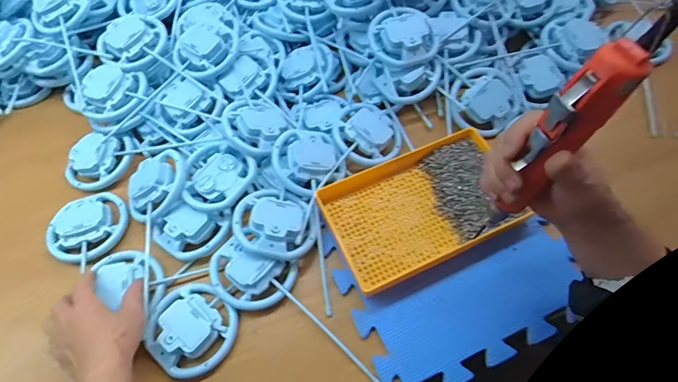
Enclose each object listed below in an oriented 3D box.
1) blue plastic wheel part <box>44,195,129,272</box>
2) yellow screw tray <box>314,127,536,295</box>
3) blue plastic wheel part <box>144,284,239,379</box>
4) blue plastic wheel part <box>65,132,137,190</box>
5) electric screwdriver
[{"bbox_3d":[-0.337,0.047,0.515,0.087,0.023,0.100,30,65,19],"label":"blue plastic wheel part"},{"bbox_3d":[0.107,0.018,0.503,0.236,0.037,0.150,-22,61,-10],"label":"yellow screw tray"},{"bbox_3d":[-0.171,0.159,0.442,0.097,0.029,0.092,-1,59,2],"label":"blue plastic wheel part"},{"bbox_3d":[-0.355,-0.049,0.570,0.085,0.030,0.101,30,65,18],"label":"blue plastic wheel part"},{"bbox_3d":[0.161,-0.020,0.313,0.035,0.211,0.024,12,53,3],"label":"electric screwdriver"}]

